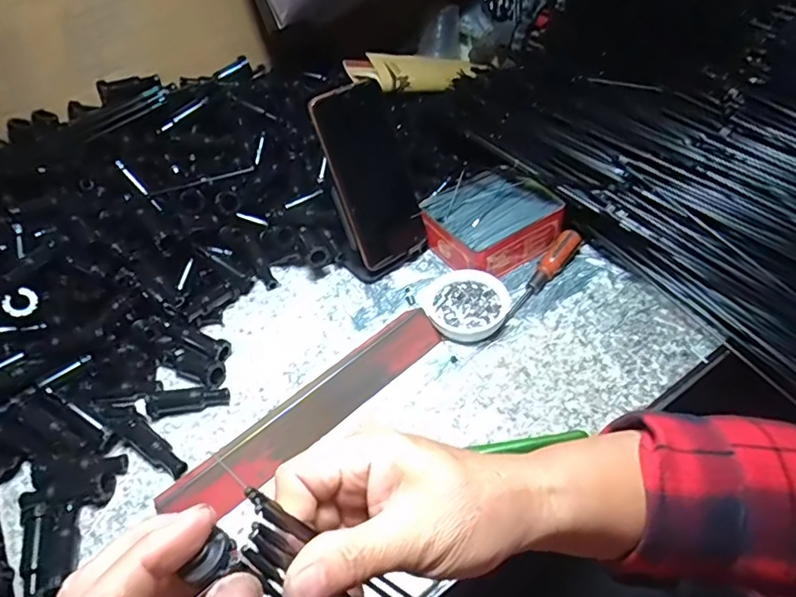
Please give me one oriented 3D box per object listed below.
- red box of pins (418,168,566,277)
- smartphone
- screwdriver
[{"bbox_3d":[0.094,-0.079,0.565,0.117,0.043,0.105,-30,51,-20],"label":"red box of pins"},{"bbox_3d":[-0.023,-0.115,0.519,0.073,0.164,0.009,-28,25,-18],"label":"smartphone"},{"bbox_3d":[0.139,-0.022,0.525,0.026,0.025,0.124,25,55,27],"label":"screwdriver"}]

